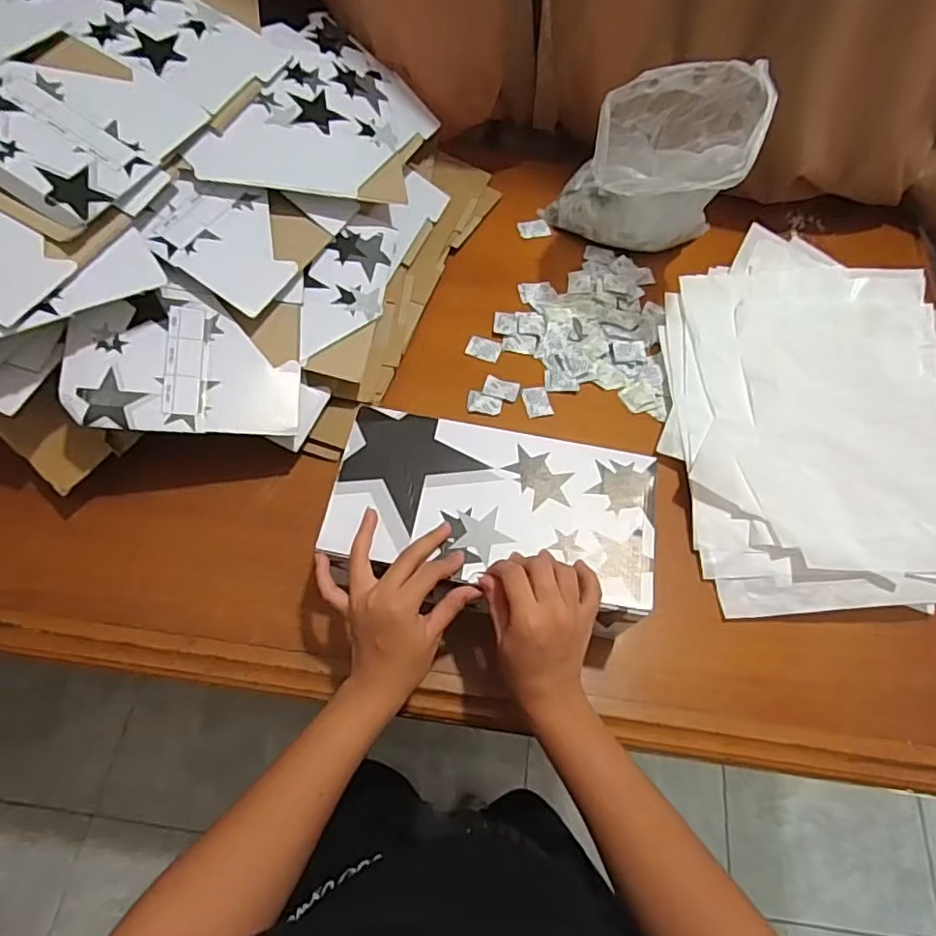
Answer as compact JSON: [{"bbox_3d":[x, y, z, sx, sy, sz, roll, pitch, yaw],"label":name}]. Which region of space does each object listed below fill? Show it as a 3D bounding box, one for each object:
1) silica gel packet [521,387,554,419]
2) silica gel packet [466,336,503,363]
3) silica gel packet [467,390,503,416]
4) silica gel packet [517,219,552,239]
[{"bbox_3d":[0.079,-0.075,0.677,0.029,0.005,0.039,-12,65,-10],"label":"silica gel packet"},{"bbox_3d":[0.019,-0.143,0.708,0.039,0.004,0.029,17,63,5],"label":"silica gel packet"},{"bbox_3d":[0.019,-0.074,0.674,0.038,0.004,0.027,9,63,1],"label":"silica gel packet"},{"bbox_3d":[0.090,-0.326,0.806,0.042,0.004,0.034,-12,65,-10],"label":"silica gel packet"}]

